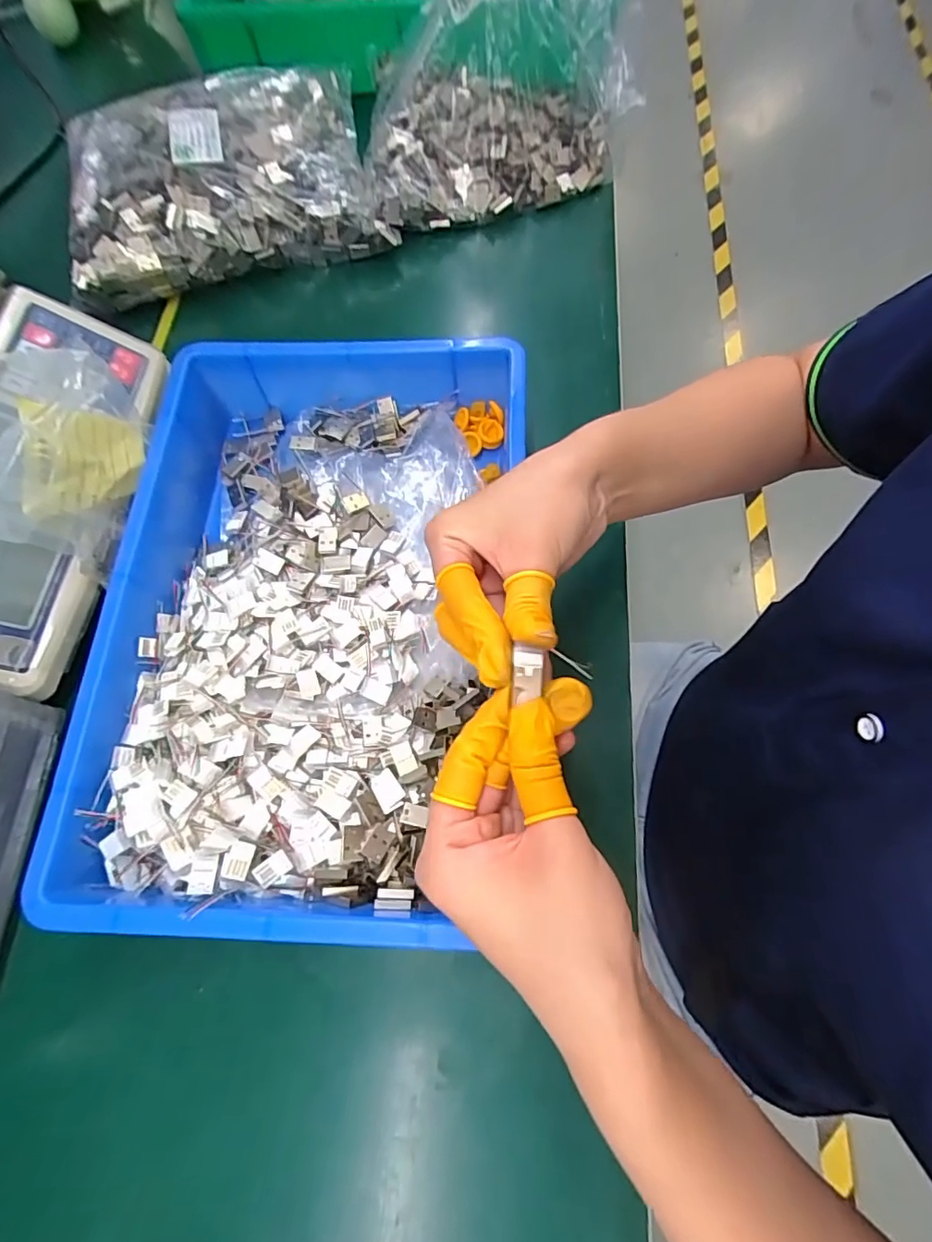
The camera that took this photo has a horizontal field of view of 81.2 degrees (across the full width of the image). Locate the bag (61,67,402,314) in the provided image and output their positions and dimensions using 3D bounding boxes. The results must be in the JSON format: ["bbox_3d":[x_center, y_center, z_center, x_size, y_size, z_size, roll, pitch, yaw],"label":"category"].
[{"bbox_3d":[-0.221,-0.409,0.491,0.259,0.068,0.221,-16,68,-3],"label":"bag"}]

